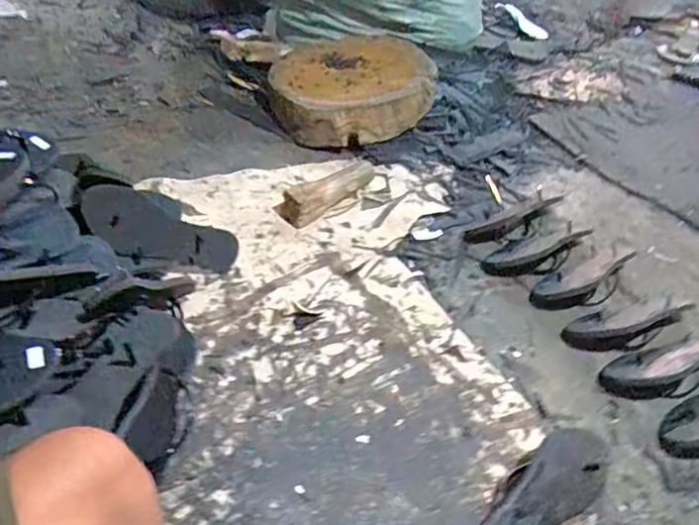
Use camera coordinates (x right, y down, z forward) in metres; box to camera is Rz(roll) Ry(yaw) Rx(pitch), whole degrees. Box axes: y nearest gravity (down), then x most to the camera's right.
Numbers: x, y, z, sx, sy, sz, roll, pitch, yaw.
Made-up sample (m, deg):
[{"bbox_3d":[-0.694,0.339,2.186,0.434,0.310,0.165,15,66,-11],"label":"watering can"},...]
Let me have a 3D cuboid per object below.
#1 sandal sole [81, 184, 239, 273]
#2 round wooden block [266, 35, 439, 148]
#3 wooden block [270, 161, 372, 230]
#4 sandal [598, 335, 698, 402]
[{"bbox_3d":[-0.283,-0.039,0.874,0.226,0.089,0.011,25,-7,-23],"label":"sandal sole"},{"bbox_3d":[0.006,-0.396,1.319,0.369,0.117,0.321,-4,45,-14],"label":"round wooden block"},{"bbox_3d":[-0.035,-0.140,1.090,0.062,0.048,0.229,36,49,26],"label":"wooden block"},{"bbox_3d":[0.486,0.156,0.879,0.219,0.039,0.074,-7,46,-17],"label":"sandal"}]

